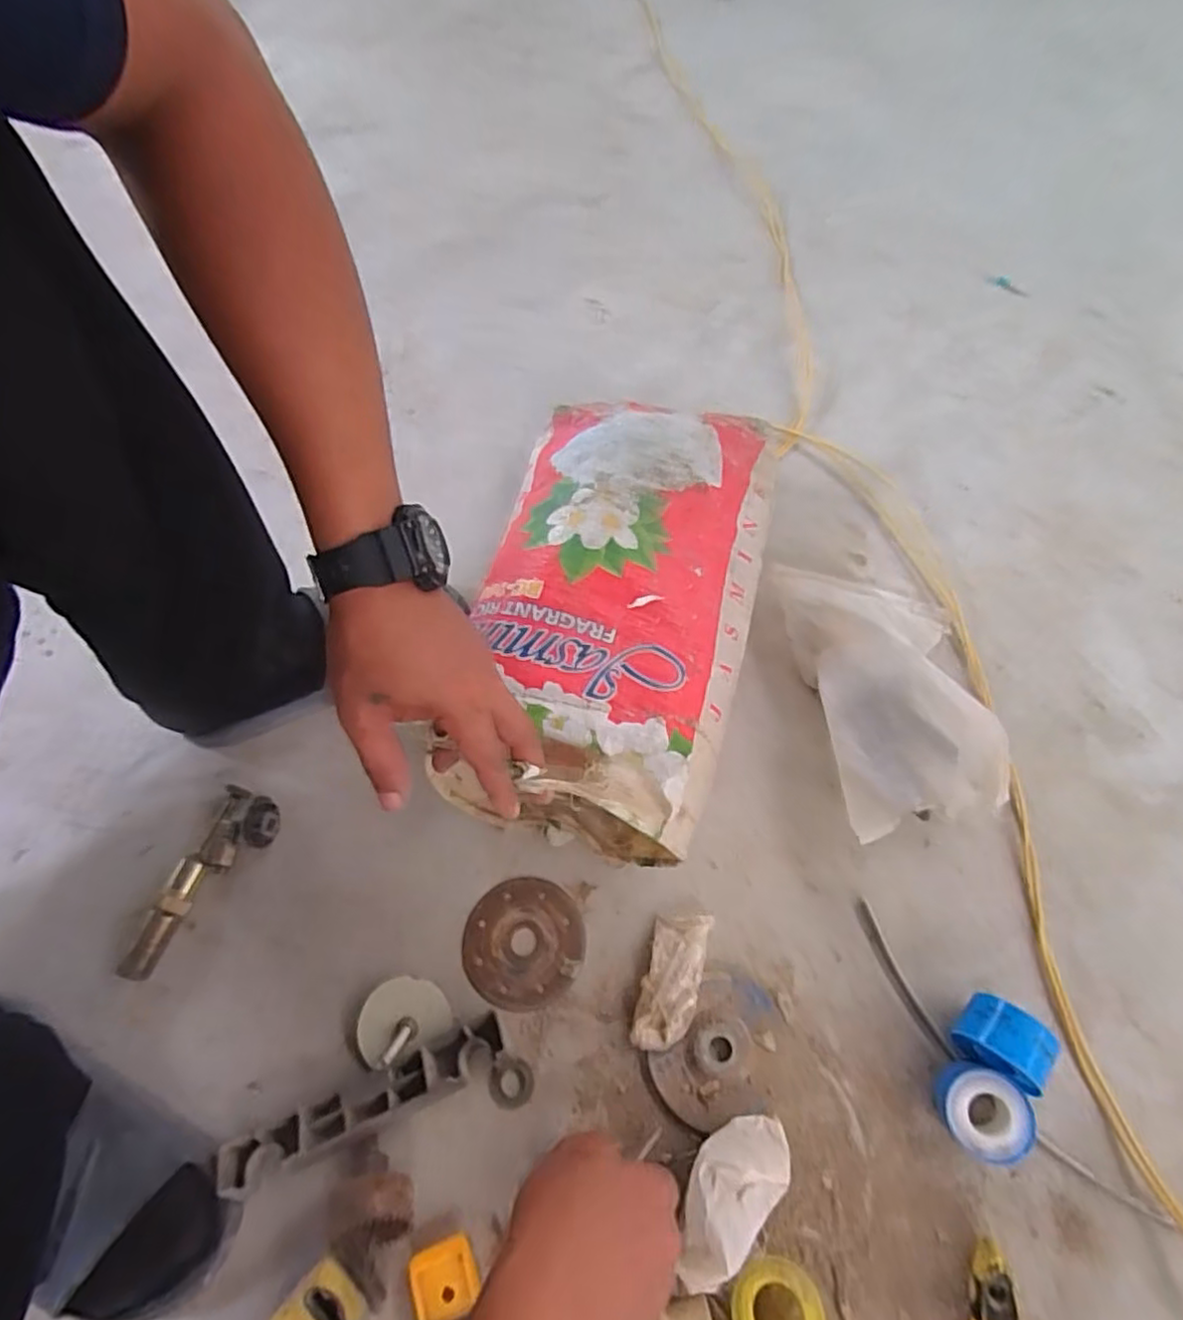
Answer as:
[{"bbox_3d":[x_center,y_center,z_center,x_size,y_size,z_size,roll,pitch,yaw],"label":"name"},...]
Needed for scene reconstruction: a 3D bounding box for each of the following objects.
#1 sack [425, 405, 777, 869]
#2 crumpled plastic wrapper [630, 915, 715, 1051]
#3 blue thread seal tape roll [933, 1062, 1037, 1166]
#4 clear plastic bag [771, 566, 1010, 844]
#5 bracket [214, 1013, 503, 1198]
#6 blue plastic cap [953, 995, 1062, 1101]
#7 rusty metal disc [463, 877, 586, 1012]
[{"bbox_3d":[0.022,-0.053,0.544,0.208,0.141,0.390,13,67,5],"label":"sack"},{"bbox_3d":[0.057,0.227,0.486,0.038,0.022,0.093,14,66,9],"label":"crumpled plastic wrapper"},{"bbox_3d":[0.250,0.291,0.440,0.050,0.036,0.049,-1,64,2],"label":"blue thread seal tape roll"},{"bbox_3d":[0.246,0.014,0.544,0.138,0.080,0.231,-8,66,-3],"label":"clear plastic bag"},{"bbox_3d":[-0.152,0.300,0.454,0.196,0.036,0.033,-23,66,-8],"label":"bracket"},{"bbox_3d":[0.268,0.251,0.450,0.054,0.055,0.042,31,70,14],"label":"blue plastic cap"},{"bbox_3d":[-0.051,0.211,0.508,0.088,0.004,0.088,-1,64,2],"label":"rusty metal disc"}]

